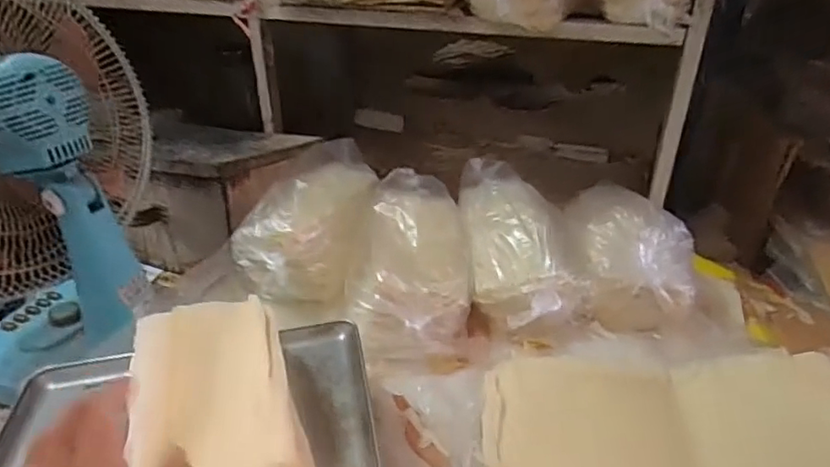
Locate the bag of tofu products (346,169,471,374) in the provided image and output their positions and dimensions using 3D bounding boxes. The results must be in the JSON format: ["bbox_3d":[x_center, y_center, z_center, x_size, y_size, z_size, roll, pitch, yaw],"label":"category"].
[{"bbox_3d":[-0.007,0.028,0.803,0.163,0.120,0.336,0,47,0],"label":"bag of tofu products"}]

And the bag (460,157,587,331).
[{"bbox_3d":[0.133,-0.010,0.823,0.139,0.092,0.333,-5,44,-8],"label":"bag"}]

